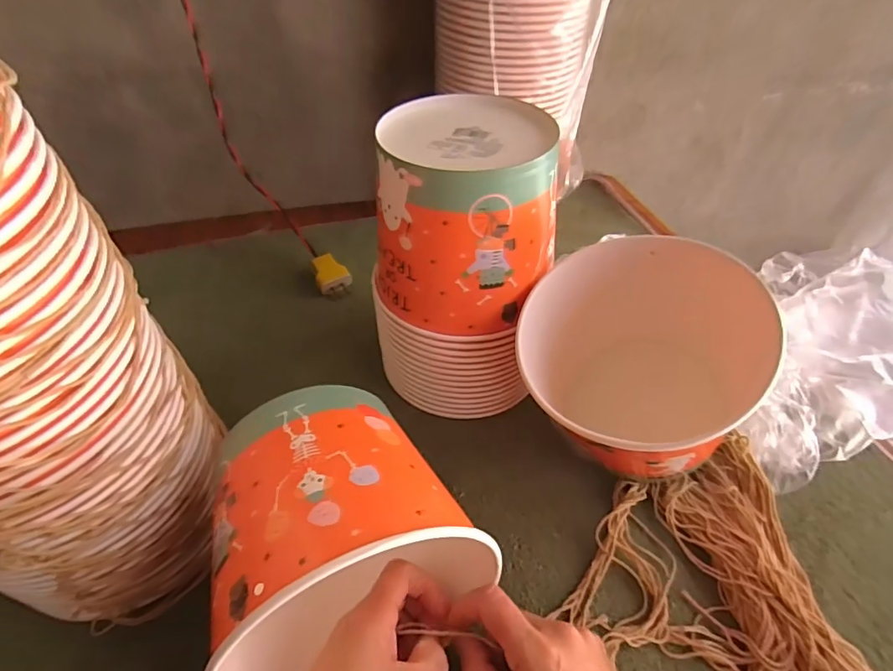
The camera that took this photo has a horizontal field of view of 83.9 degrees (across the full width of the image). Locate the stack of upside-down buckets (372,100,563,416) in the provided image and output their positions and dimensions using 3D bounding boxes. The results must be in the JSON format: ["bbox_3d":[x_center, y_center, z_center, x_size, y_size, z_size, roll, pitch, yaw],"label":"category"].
[{"bbox_3d":[0.012,-0.056,0.419,0.140,0.229,0.127,13,47,12],"label":"stack of upside-down buckets"}]

